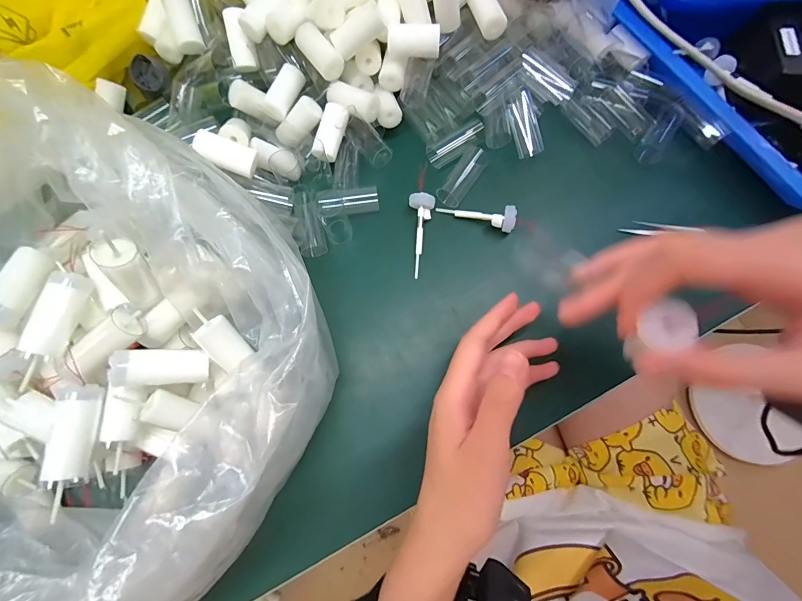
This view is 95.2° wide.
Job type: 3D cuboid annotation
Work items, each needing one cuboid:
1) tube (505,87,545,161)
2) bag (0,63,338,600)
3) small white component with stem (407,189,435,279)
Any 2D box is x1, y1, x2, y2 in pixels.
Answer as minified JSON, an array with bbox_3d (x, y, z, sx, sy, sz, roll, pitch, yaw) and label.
[{"bbox_3d":[0.102,-0.149,0.308,0.018,0.018,0.054,-19,98,-5],"label":"tube"},{"bbox_3d":[-0.199,0.034,0.209,0.293,0.120,0.283,39,79,9],"label":"bag"},{"bbox_3d":[0.014,-0.053,0.291,0.021,0.014,0.066,5,77,1],"label":"small white component with stem"}]

